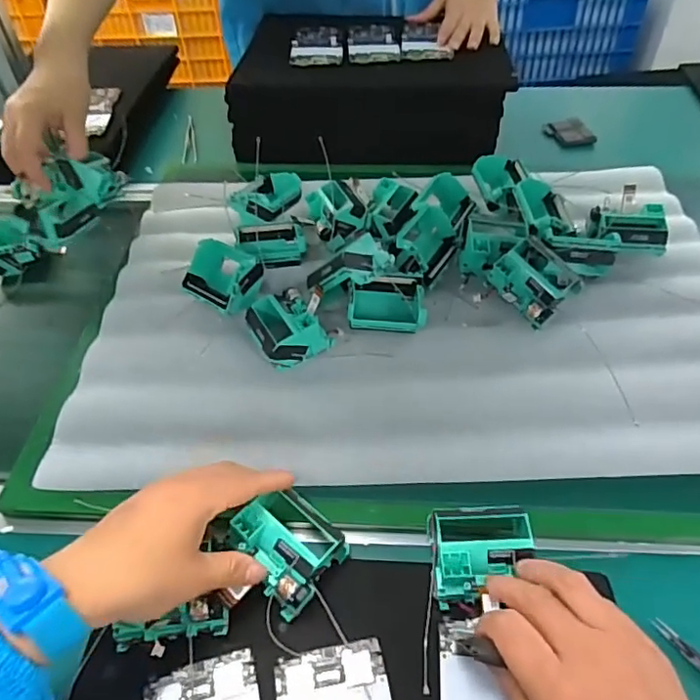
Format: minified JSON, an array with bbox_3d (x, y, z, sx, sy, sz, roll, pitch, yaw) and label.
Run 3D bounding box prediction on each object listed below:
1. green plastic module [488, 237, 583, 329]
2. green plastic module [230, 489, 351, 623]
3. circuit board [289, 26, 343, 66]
[{"bbox_3d":[0.169,-0.063,0.515,0.069,0.049,0.067,-26,53,-19],"label":"green plastic module"},{"bbox_3d":[-0.046,0.132,0.376,0.068,0.042,0.066,35,59,28],"label":"green plastic module"},{"bbox_3d":[-0.045,-0.412,0.755,0.067,0.008,0.129,-2,47,0],"label":"circuit board"}]

